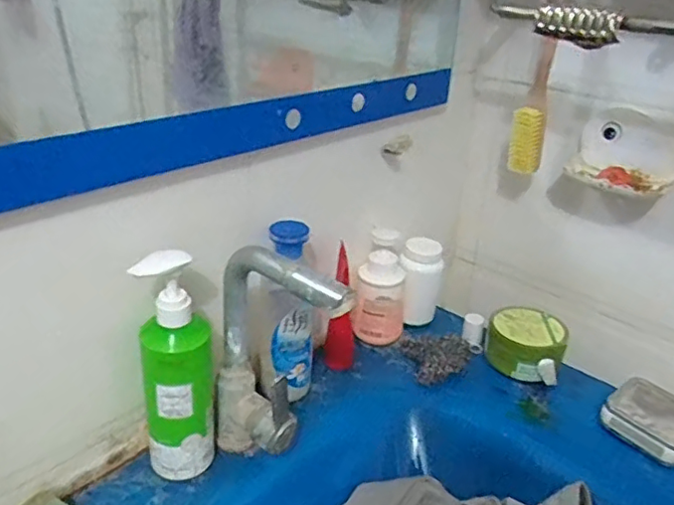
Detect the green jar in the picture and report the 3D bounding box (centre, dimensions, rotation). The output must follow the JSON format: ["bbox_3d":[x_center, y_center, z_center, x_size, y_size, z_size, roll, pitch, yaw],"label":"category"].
[{"bbox_3d":[0.254,0.124,0.801,0.100,0.057,0.080,12,28,18],"label":"green jar"}]

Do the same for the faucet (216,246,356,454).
[{"bbox_3d":[-0.058,0.117,0.565,0.052,0.246,0.156,-17,33,-35],"label":"faucet"}]

